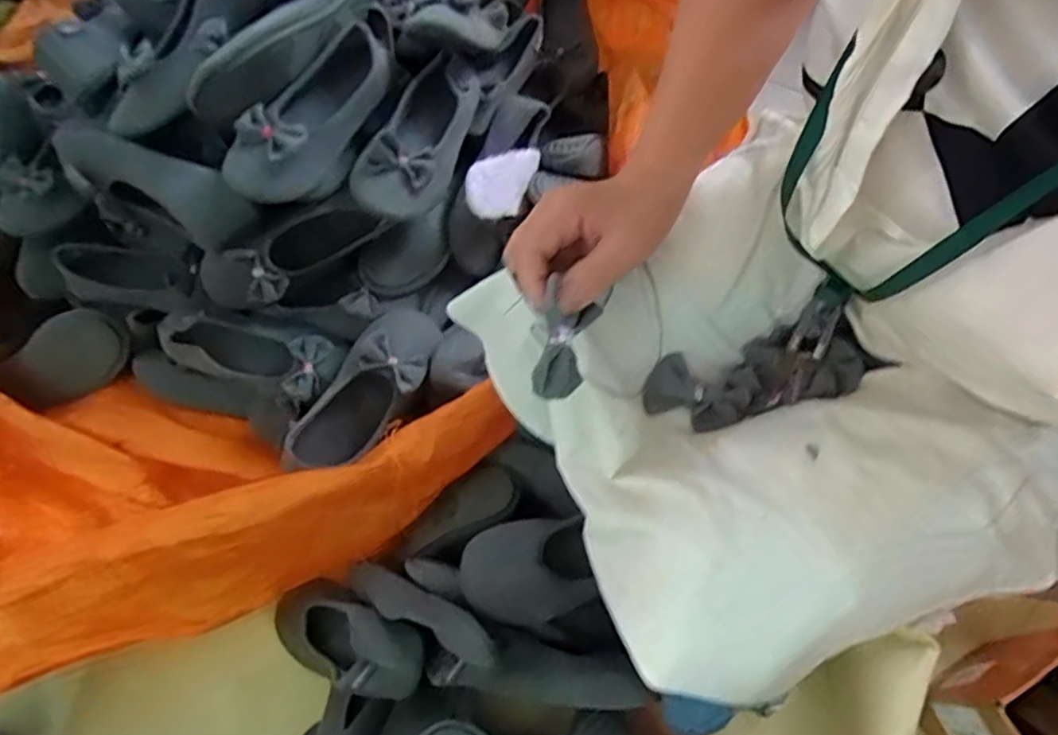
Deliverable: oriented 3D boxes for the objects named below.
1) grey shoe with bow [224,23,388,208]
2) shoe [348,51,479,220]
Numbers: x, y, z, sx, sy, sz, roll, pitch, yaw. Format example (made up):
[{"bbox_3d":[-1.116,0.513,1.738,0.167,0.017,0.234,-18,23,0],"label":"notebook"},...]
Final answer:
[{"bbox_3d":[-0.225,-0.271,0.674,0.078,0.049,0.233,26,67,14],"label":"grey shoe with bow"},{"bbox_3d":[-0.123,-0.265,0.725,0.082,0.066,0.221,13,64,8],"label":"shoe"}]

